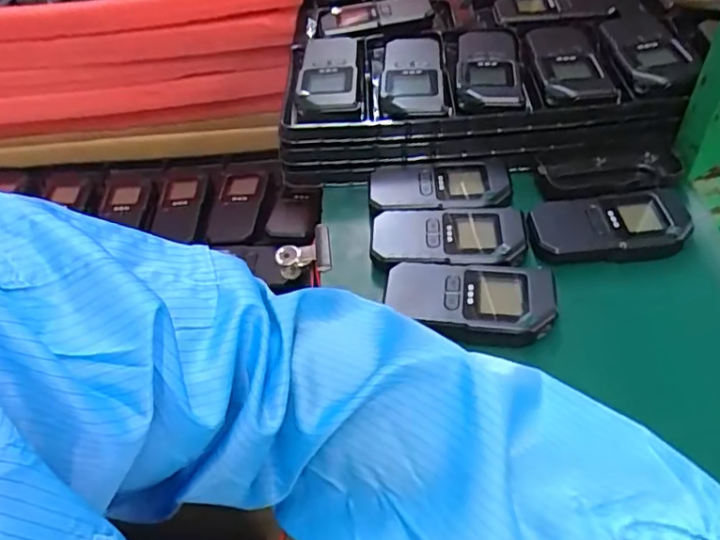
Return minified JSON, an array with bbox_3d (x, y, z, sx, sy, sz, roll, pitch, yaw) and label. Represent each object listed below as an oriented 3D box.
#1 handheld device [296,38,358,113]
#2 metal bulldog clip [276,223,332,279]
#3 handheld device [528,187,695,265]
[{"bbox_3d":[-0.031,-0.188,0.546,0.055,0.018,0.125,-3,48,4],"label":"handheld device"},{"bbox_3d":[-0.046,-0.013,0.473,0.045,0.025,0.044,-7,48,0],"label":"metal bulldog clip"},{"bbox_3d":[0.198,-0.031,0.443,0.128,0.028,0.059,-8,48,0],"label":"handheld device"}]

